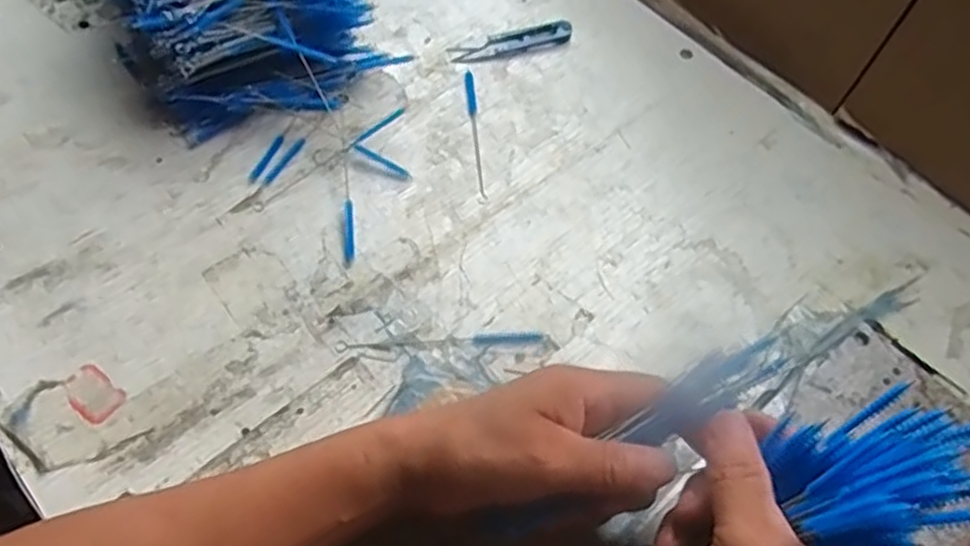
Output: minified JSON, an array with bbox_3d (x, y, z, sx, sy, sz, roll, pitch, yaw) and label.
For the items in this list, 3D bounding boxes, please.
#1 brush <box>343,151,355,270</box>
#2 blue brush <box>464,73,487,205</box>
[{"bbox_3d":[-0.092,-0.044,0.509,0.008,0.004,0.092,-3,56,-7],"label":"brush"},{"bbox_3d":[-0.006,-0.104,0.560,0.007,0.004,0.129,-3,56,-7],"label":"blue brush"}]

